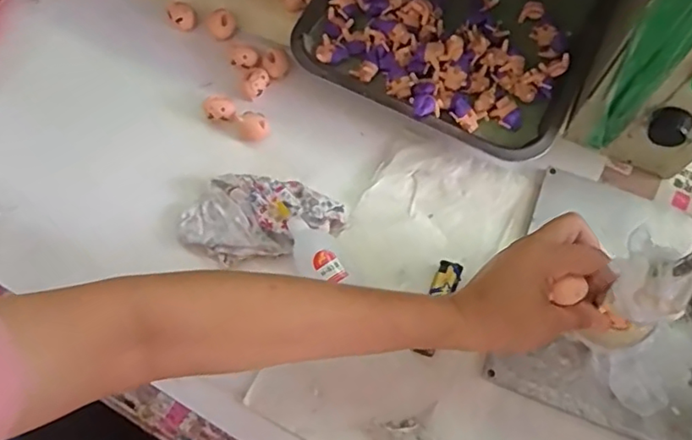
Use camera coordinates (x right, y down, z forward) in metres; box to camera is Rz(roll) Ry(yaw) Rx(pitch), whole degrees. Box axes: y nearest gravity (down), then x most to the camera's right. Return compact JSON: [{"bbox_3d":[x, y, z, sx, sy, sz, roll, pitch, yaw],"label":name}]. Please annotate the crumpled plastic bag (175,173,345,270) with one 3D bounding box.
[{"bbox_3d":[-0.073,-0.004,0.515,0.139,0.016,0.076,-9,72,-4],"label":"crumpled plastic bag"}]

